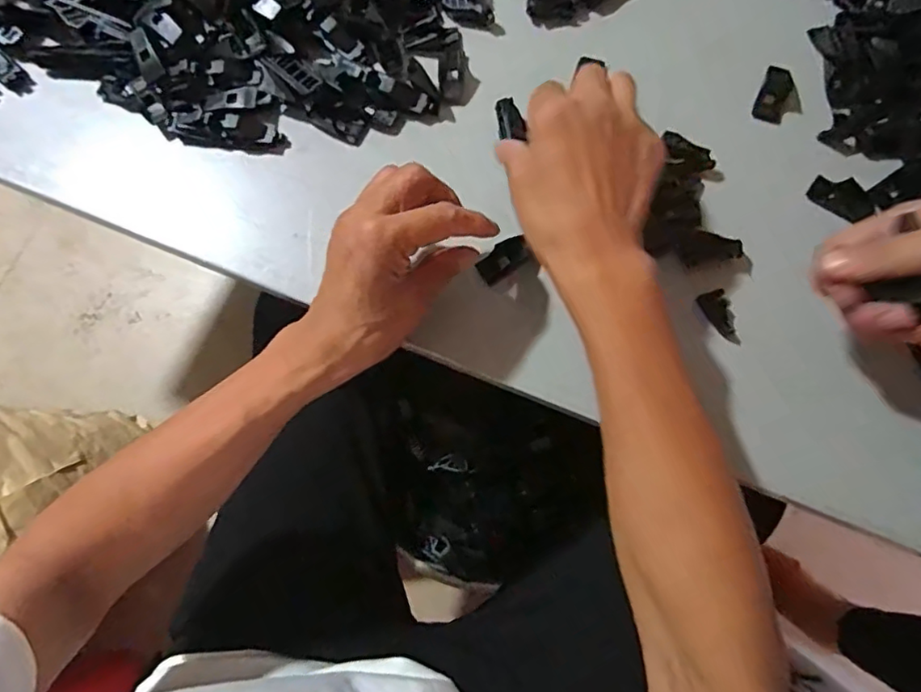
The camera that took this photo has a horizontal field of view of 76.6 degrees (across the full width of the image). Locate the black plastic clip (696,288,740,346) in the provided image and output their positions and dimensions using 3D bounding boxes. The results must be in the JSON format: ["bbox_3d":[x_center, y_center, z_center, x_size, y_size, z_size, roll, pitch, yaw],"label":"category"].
[{"bbox_3d":[0.164,-0.018,0.365,0.018,0.008,0.035,-23,76,-4],"label":"black plastic clip"}]

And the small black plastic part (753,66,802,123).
[{"bbox_3d":[0.222,-0.173,0.405,0.029,0.004,0.043,20,77,7],"label":"small black plastic part"}]

